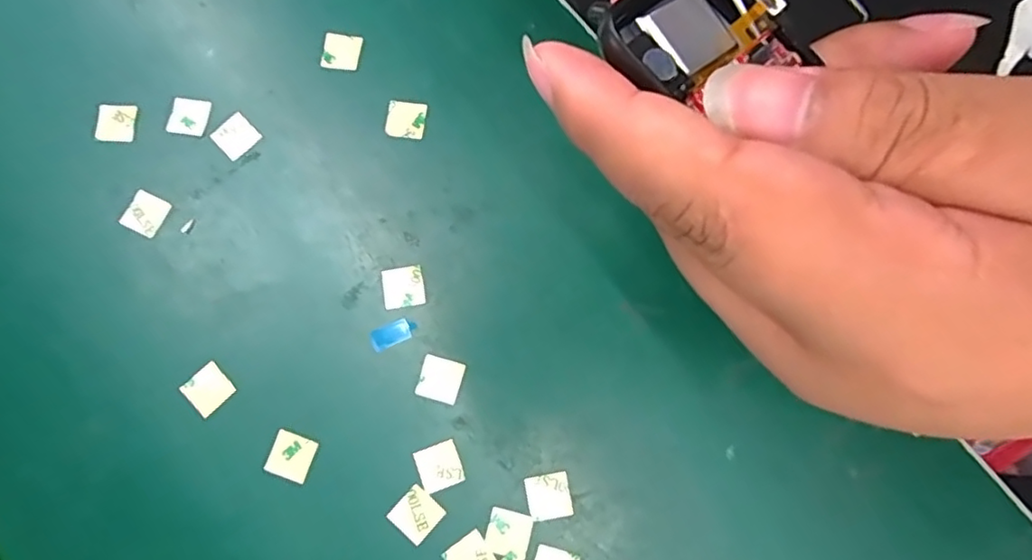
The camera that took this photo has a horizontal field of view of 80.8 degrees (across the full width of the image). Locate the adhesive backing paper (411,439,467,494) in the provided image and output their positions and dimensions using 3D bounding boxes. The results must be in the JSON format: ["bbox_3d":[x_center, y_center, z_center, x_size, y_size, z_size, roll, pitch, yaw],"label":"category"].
[{"bbox_3d":[-0.028,0.068,0.220,0.015,0.004,0.015,-21,78,-1],"label":"adhesive backing paper"}]

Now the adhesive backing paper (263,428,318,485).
[{"bbox_3d":[-0.082,0.064,0.222,0.016,0.004,0.016,20,81,4],"label":"adhesive backing paper"}]

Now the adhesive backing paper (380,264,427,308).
[{"bbox_3d":[-0.043,0.003,0.233,0.016,0.004,0.016,-10,80,-1],"label":"adhesive backing paper"}]

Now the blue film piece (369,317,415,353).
[{"bbox_3d":[-0.047,0.020,0.228,0.017,0.004,0.008,-25,80,-4],"label":"blue film piece"}]

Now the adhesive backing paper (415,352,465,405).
[{"bbox_3d":[-0.028,0.037,0.226,0.015,0.004,0.016,16,78,3],"label":"adhesive backing paper"}]

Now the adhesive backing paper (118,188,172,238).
[{"bbox_3d":[-0.146,-0.026,0.240,0.015,0.004,0.016,26,82,1],"label":"adhesive backing paper"}]

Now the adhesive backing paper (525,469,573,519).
[{"bbox_3d":[0.012,0.077,0.216,0.015,0.004,0.015,-11,79,-1],"label":"adhesive backing paper"}]

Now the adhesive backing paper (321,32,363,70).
[{"bbox_3d":[-0.073,-0.095,0.253,0.016,0.004,0.016,6,82,-3],"label":"adhesive backing paper"}]

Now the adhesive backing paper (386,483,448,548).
[{"bbox_3d":[-0.036,0.084,0.216,0.015,0.004,0.016,42,82,8],"label":"adhesive backing paper"}]

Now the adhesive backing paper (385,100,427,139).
[{"bbox_3d":[-0.045,-0.065,0.246,0.016,0.004,0.015,7,81,1],"label":"adhesive backing paper"}]

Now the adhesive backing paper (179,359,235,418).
[{"bbox_3d":[-0.115,0.040,0.224,0.015,0.004,0.015,-43,82,-7],"label":"adhesive backing paper"}]

